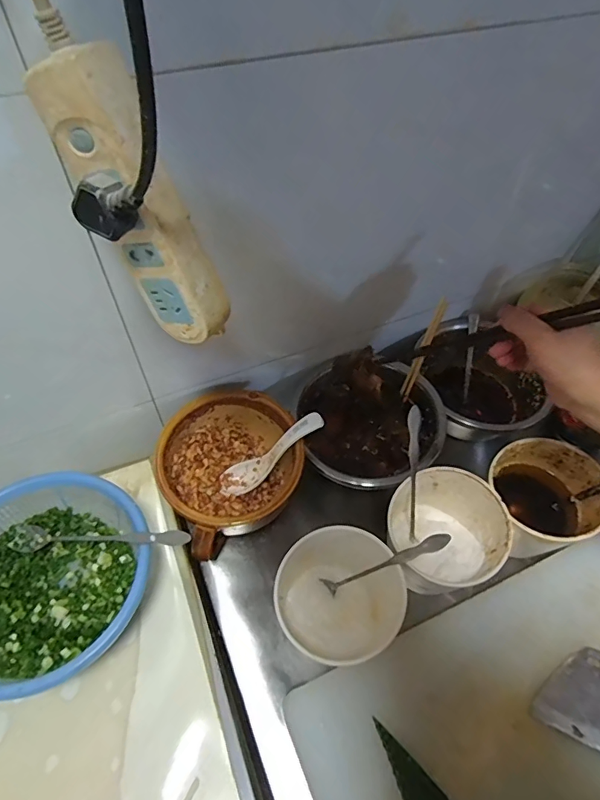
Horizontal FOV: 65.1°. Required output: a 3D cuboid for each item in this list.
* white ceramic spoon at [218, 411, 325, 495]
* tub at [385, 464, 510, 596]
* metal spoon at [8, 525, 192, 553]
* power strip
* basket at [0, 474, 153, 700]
[{"bbox_3d":[-0.031,0.059,0.512,0.138,0.033,0.032,-42,52,24],"label":"white ceramic spoon"},{"bbox_3d":[0.150,0.133,0.487,0.099,0.077,0.115,-17,56,-13],"label":"tub"},{"bbox_3d":[-0.185,0.127,0.430,0.183,0.012,0.026,-5,51,16],"label":"metal spoon"},{"bbox_3d":[-0.092,-0.110,0.280,0.056,0.163,0.031,14,51,36],"label":"power strip"},{"bbox_3d":[-0.223,0.161,0.419,0.177,0.069,0.172,0,53,0],"label":"basket"}]

